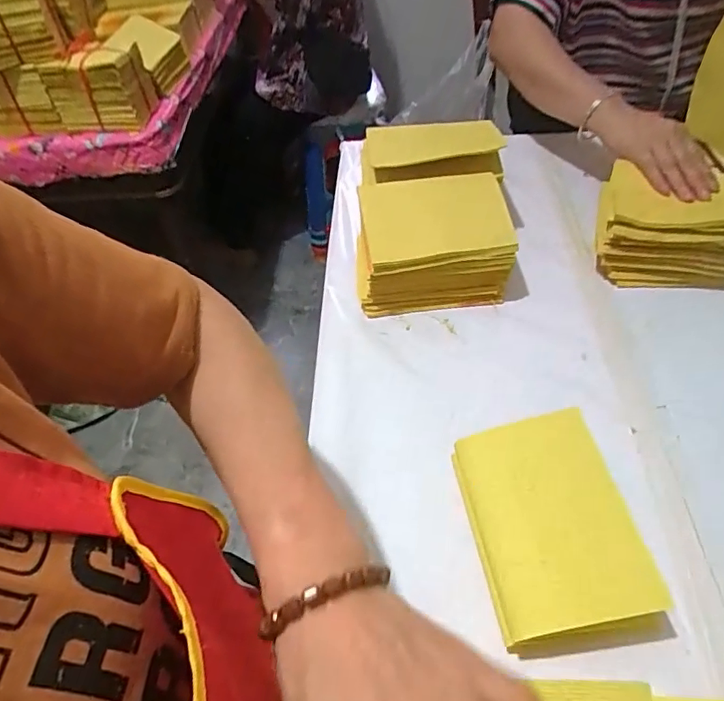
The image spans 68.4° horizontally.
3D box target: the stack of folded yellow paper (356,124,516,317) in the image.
[{"bbox_3d":[0.081,-0.173,0.645,0.170,0.116,0.240,-2,50,4],"label":"stack of folded yellow paper"}]

